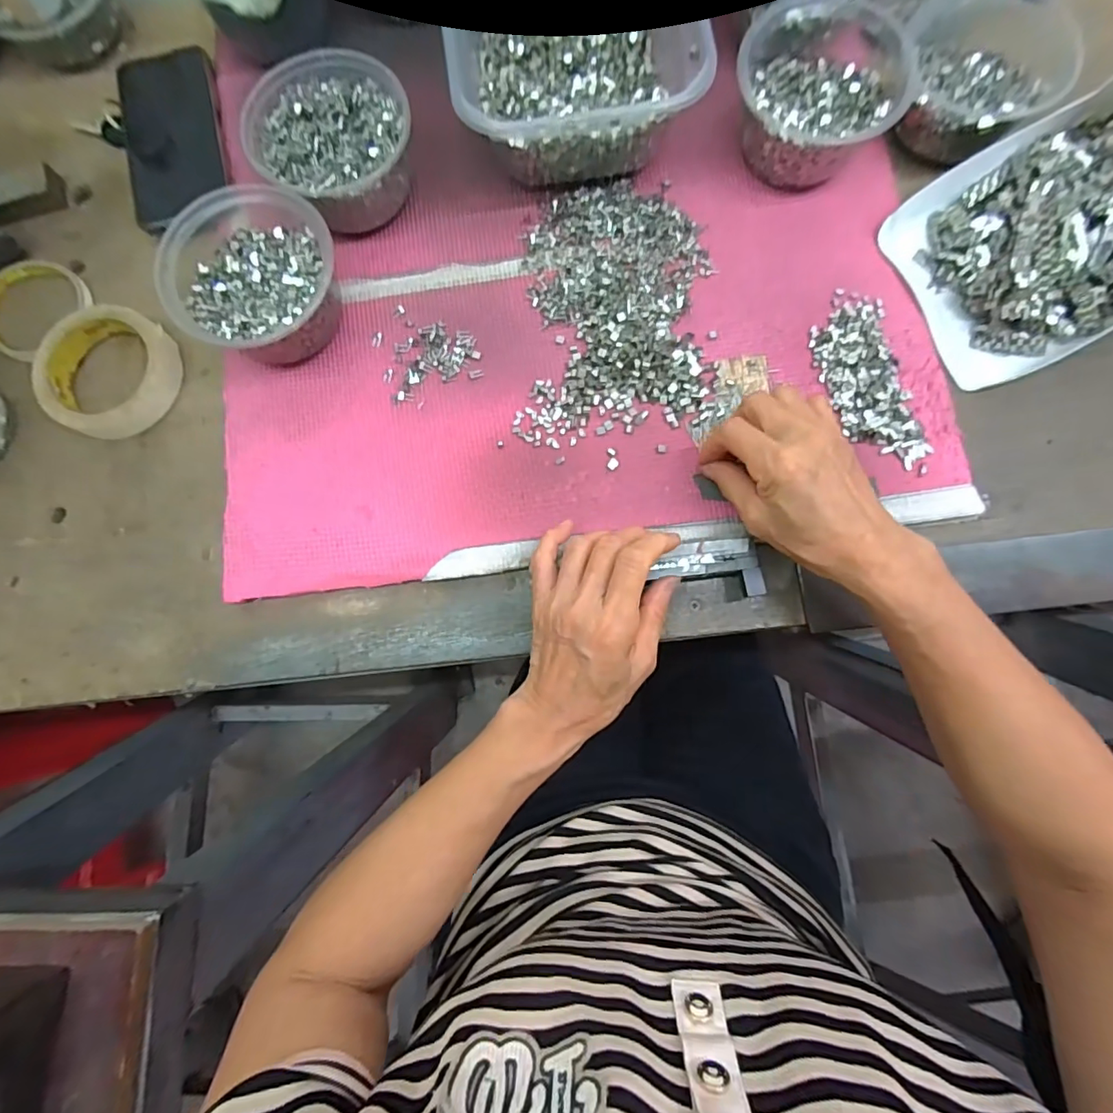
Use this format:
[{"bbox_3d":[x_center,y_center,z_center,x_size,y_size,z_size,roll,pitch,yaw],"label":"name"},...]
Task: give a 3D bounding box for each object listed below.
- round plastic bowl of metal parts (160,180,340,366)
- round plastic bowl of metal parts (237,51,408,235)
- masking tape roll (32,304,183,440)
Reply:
[{"bbox_3d":[-0.209,-0.191,0.375,0.118,0.053,0.113,31,84,7],"label":"round plastic bowl of metal parts"},{"bbox_3d":[-0.162,-0.305,0.390,0.109,0.051,0.114,0,80,2],"label":"round plastic bowl of metal parts"},{"bbox_3d":[-0.343,-0.142,0.402,0.097,0.023,0.096,0,80,2],"label":"masking tape roll"}]

